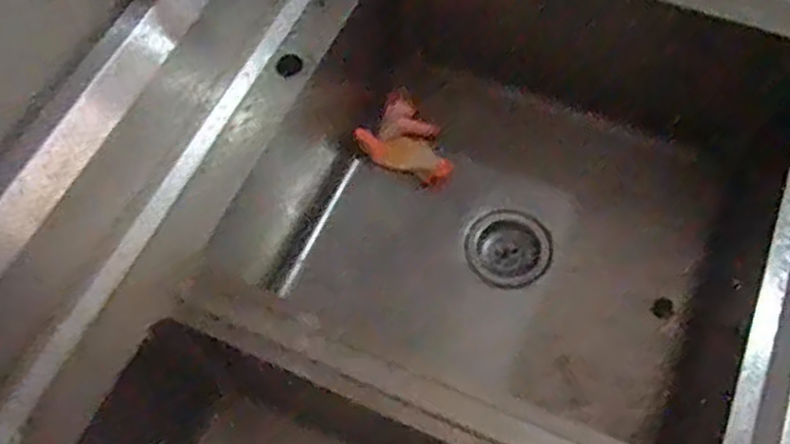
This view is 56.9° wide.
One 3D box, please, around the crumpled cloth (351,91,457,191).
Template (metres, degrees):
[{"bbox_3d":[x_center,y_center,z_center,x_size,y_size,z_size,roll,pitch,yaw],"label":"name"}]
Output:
[{"bbox_3d":[0.019,-0.101,0.967,0.092,0.069,0.115,-42,67,-18],"label":"crumpled cloth"}]

